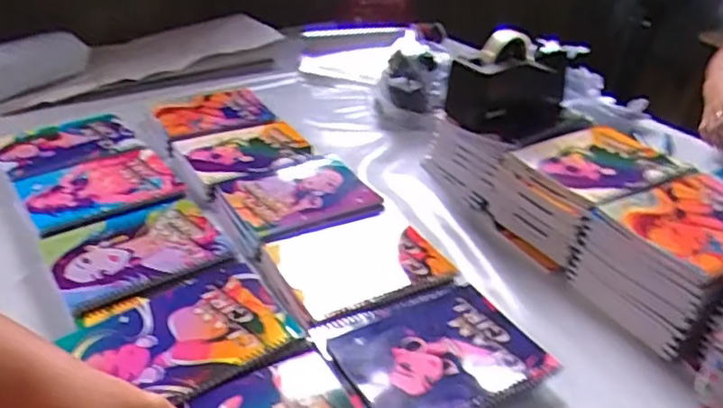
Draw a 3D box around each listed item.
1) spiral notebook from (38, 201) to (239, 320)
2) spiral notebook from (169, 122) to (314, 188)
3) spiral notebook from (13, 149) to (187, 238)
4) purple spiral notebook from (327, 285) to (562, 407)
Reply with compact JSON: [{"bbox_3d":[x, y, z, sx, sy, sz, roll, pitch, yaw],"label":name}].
[{"bbox_3d":[-0.272,0.055,0.739,0.191,0.016,0.149,-18,38,-30],"label":"spiral notebook"},{"bbox_3d":[-0.179,-0.090,0.962,0.196,0.017,0.141,-19,38,-31],"label":"spiral notebook"},{"bbox_3d":[-0.357,-0.027,0.841,0.197,0.014,0.157,-20,39,-32],"label":"spiral notebook"},{"bbox_3d":[0.080,0.153,0.623,0.194,0.009,0.147,-18,38,-29],"label":"purple spiral notebook"}]

